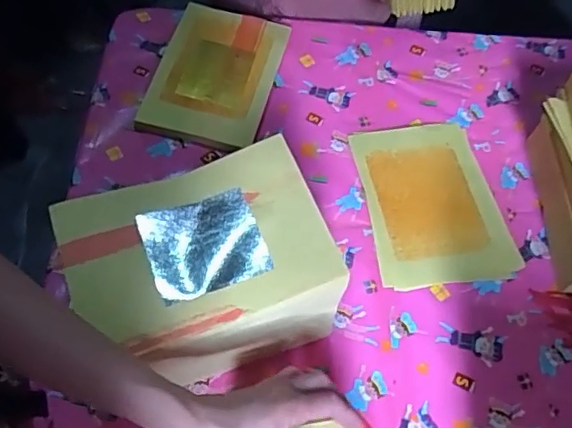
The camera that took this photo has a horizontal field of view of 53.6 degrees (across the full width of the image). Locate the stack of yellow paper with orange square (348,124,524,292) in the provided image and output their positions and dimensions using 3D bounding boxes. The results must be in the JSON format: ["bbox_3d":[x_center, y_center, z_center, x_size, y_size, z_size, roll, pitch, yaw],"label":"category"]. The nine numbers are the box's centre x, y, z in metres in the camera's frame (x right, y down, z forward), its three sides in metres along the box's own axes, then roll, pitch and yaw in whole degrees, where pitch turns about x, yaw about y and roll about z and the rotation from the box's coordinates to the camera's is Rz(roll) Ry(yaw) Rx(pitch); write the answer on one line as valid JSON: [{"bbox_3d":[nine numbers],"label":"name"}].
[{"bbox_3d":[0.190,-0.017,0.742,0.174,0.010,0.229,-6,63,-6],"label":"stack of yellow paper with orange square"}]

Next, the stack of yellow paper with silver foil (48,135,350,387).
[{"bbox_3d":[-0.081,0.068,0.572,0.223,0.179,0.157,-17,64,-13],"label":"stack of yellow paper with silver foil"}]

